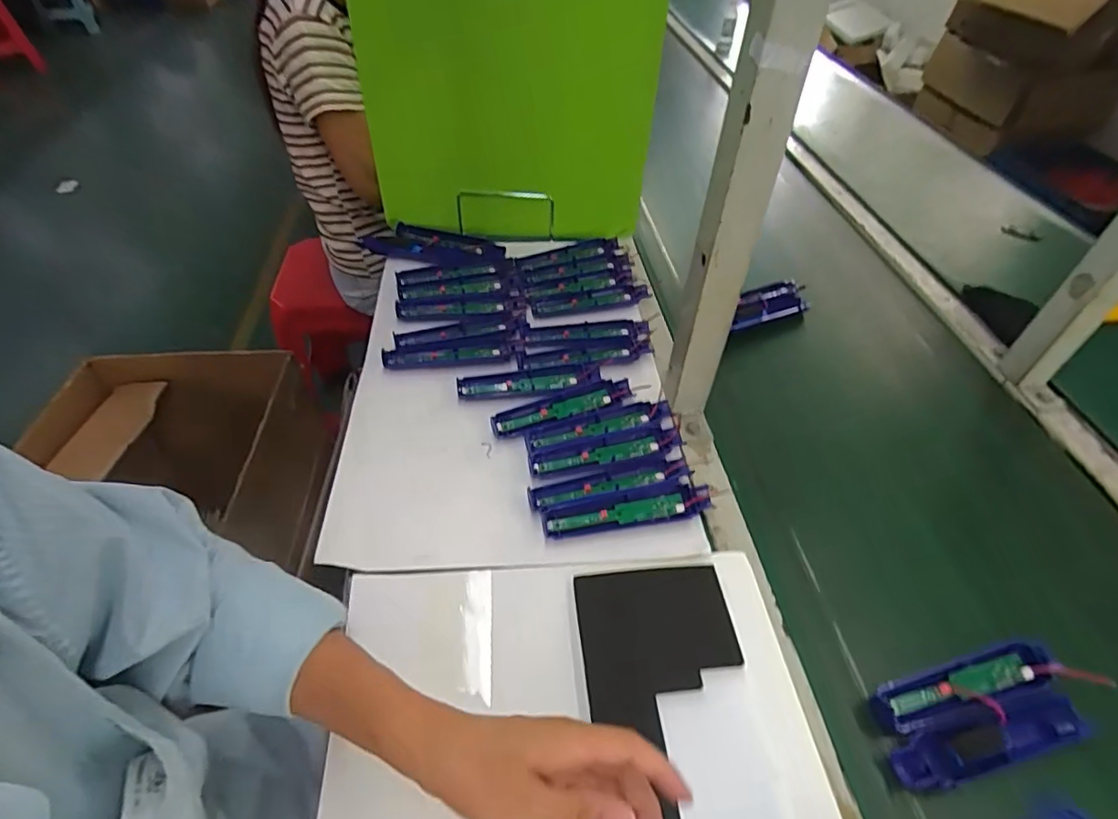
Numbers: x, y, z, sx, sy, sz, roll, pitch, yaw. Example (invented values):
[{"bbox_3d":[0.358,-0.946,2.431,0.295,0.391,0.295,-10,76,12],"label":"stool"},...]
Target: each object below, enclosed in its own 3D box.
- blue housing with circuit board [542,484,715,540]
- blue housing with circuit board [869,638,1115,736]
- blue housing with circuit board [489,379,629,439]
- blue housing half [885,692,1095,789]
[{"bbox_3d":[0.067,0.099,0.545,0.162,0.016,0.033,-9,47,-10],"label":"blue housing with circuit board"},{"bbox_3d":[0.345,0.226,0.463,0.180,0.029,0.040,-9,47,-10],"label":"blue housing with circuit board"},{"bbox_3d":[0.005,-0.001,0.636,0.162,0.012,0.037,-18,49,-18],"label":"blue housing with circuit board"},{"bbox_3d":[0.333,0.257,0.433,0.164,0.013,0.035,-10,47,-11],"label":"blue housing half"}]

